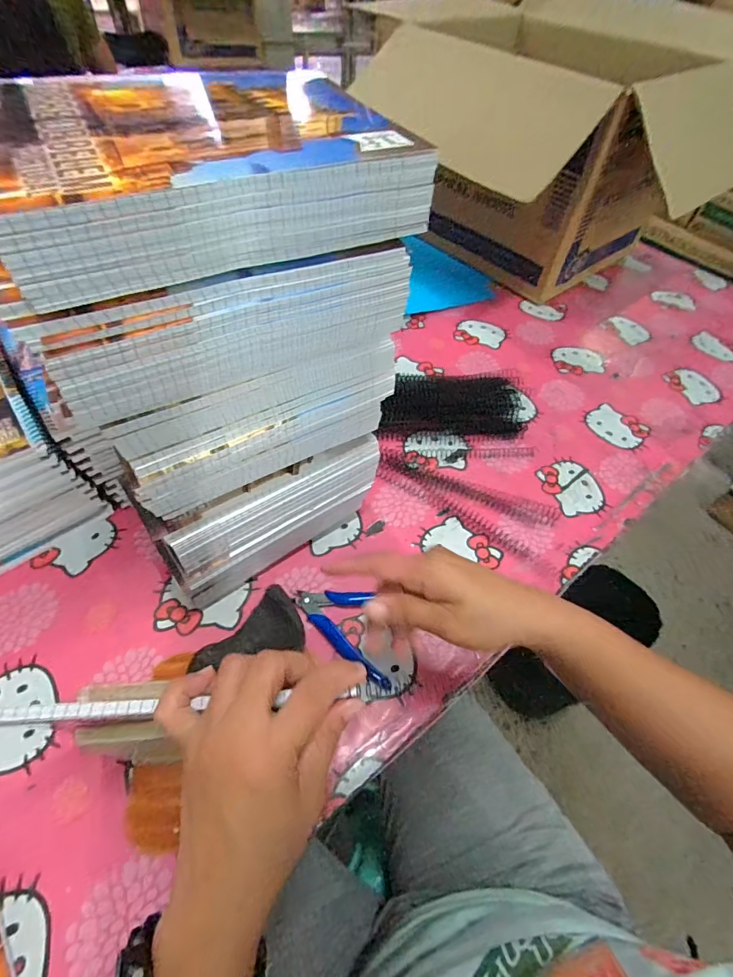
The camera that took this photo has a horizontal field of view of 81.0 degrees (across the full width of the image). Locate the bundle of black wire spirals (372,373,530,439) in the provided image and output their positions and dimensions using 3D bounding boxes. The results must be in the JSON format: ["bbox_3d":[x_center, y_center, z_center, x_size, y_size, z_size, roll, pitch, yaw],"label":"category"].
[{"bbox_3d":[0.121,-0.119,0.589,0.216,0.024,0.109,-3,56,-7],"label":"bundle of black wire spirals"}]

